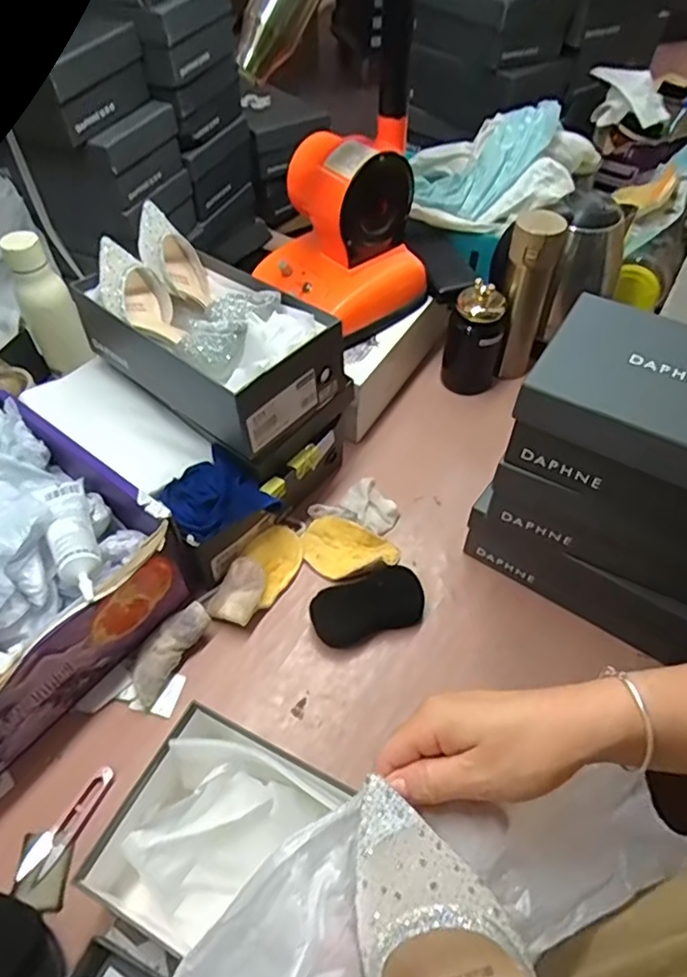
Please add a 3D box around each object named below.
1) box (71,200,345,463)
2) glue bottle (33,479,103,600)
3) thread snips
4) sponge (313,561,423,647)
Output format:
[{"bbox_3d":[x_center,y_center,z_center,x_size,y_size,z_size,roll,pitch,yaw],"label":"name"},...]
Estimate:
[{"bbox_3d":[-0.158,-0.180,0.696,0.302,0.121,0.164,34,59,23],"label":"box"},{"bbox_3d":[-0.266,0.045,0.594,0.044,0.041,0.161,-24,56,-18],"label":"glue bottle"},{"bbox_3d":[-0.251,0.307,0.551,0.027,0.008,0.104,26,56,19],"label":"thread snips"},{"bbox_3d":[0.026,0.129,0.674,0.125,0.031,0.063,-15,54,-12],"label":"sponge"}]

